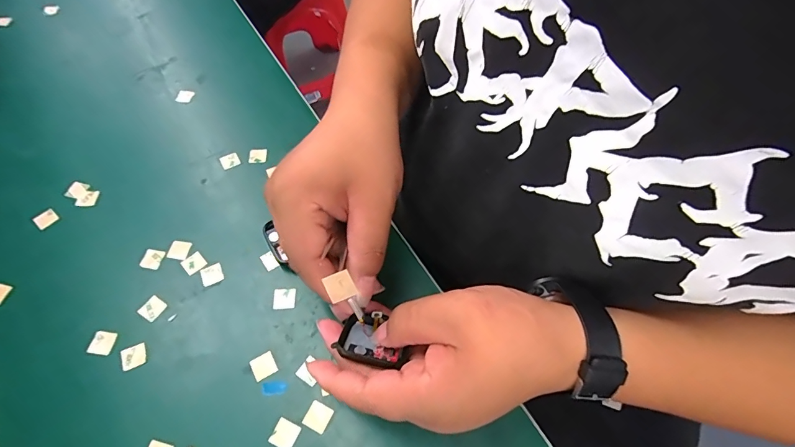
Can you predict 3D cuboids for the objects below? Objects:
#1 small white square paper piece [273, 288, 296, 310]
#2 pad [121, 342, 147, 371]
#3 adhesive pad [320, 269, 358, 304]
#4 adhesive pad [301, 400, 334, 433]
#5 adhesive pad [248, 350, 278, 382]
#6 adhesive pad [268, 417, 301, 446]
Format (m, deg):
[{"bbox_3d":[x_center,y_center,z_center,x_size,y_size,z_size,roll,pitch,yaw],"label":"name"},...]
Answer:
[{"bbox_3d":[-0.085,0.055,0.306,0.016,0.004,0.016,-3,60,-1],"label":"small white square paper piece"},{"bbox_3d":[-0.184,0.092,0.285,0.016,0.004,0.015,-25,62,-13],"label":"pad"},{"bbox_3d":[-0.030,0.033,0.219,0.012,0.004,0.014,-20,99,8],"label":"adhesive pad"},{"bbox_3d":[-0.052,0.124,0.265,0.016,0.004,0.016,24,63,14],"label":"adhesive pad"},{"bbox_3d":[-0.092,0.097,0.282,0.016,0.004,0.016,-29,63,-15],"label":"adhesive pad"},{"bbox_3d":[-0.072,0.133,0.260,0.016,0.004,0.016,21,62,13],"label":"adhesive pad"}]

